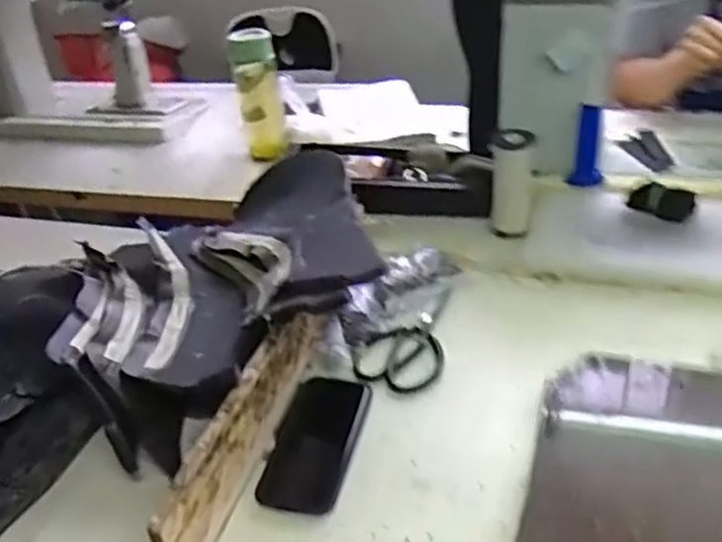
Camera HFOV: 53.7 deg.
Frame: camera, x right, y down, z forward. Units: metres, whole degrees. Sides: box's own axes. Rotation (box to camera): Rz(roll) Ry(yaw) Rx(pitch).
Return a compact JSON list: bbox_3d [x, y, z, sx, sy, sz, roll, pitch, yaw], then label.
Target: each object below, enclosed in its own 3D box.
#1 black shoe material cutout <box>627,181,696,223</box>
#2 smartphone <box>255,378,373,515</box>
[{"bbox_3d":[0.413,-0.095,0.978,0.082,0.044,0.018,23,0,29],"label":"black shoe material cutout"},{"bbox_3d":[-0.046,0.175,0.749,0.086,0.005,0.169,3,36,15],"label":"smartphone"}]

